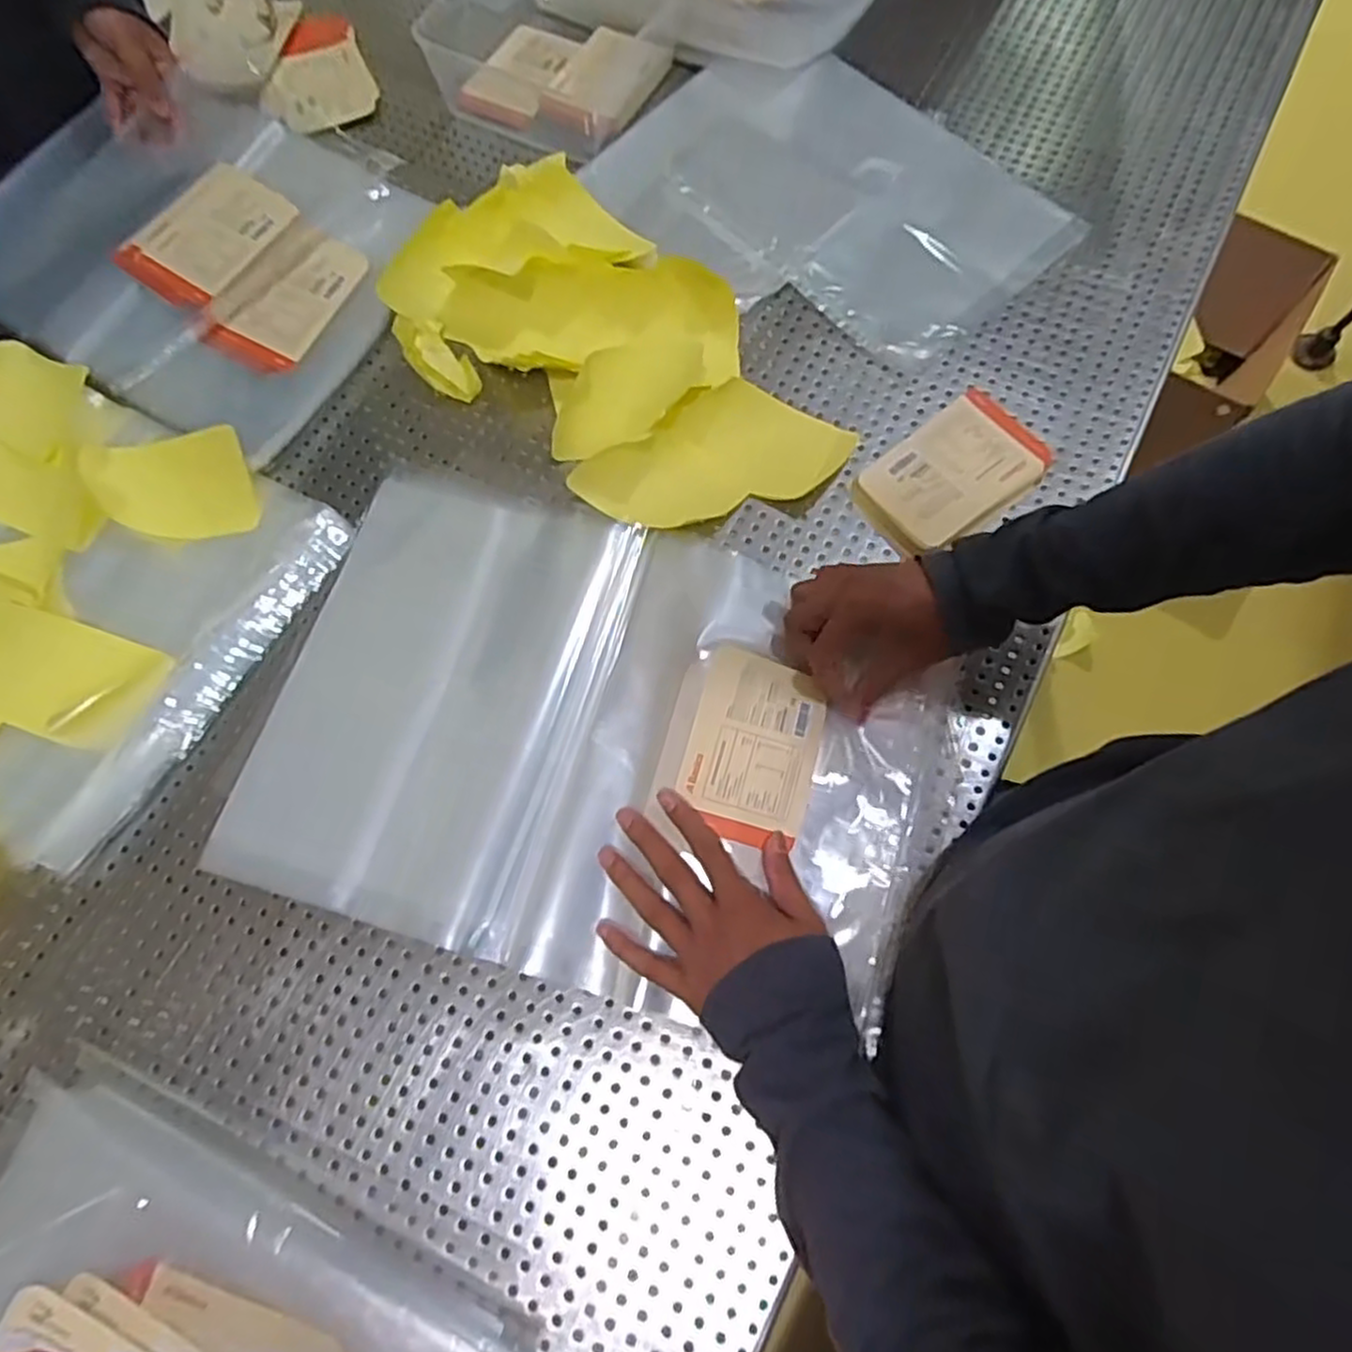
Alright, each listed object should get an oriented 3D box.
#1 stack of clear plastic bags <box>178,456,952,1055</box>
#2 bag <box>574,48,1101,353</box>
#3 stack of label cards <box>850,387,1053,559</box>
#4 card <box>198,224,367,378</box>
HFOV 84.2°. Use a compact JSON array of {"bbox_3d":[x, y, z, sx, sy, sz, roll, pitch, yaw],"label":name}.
[{"bbox_3d":[-0.056,0.038,0.519,0.444,0.031,0.318,14,71,9],"label":"stack of clear plastic bags"},{"bbox_3d":[0.141,-0.437,0.678,0.377,0.015,0.269,38,77,13],"label":"bag"},{"bbox_3d":[0.219,-0.158,0.584,0.145,0.019,0.091,-37,75,-10],"label":"stack of label cards"},{"bbox_3d":[-0.340,-0.331,0.653,0.092,0.010,0.147,31,75,11],"label":"card"}]

